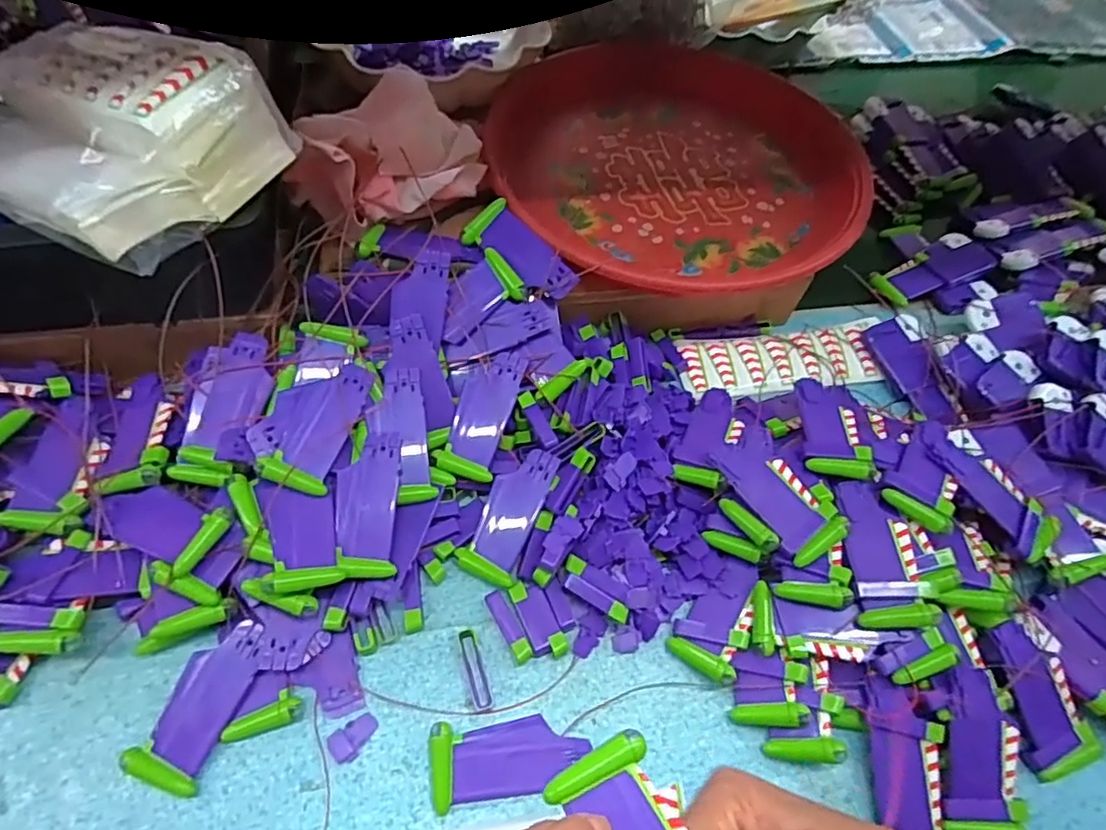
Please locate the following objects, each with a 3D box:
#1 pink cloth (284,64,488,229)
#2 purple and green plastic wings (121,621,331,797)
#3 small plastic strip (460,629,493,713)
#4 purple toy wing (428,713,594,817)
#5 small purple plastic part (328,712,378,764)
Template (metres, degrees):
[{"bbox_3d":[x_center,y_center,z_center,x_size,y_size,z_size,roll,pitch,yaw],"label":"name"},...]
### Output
[{"bbox_3d":[-0.118,-0.189,0.436,0.130,0.067,0.069,-28,65,-19],"label":"pink cloth"},{"bbox_3d":[-0.185,0.156,0.344,0.049,0.020,0.105,33,61,16],"label":"purple and green plastic wings"},{"bbox_3d":[-0.046,0.152,0.367,0.011,0.007,0.046,-14,60,-13],"label":"small plastic strip"},{"bbox_3d":[-0.024,0.190,0.343,0.086,0.010,0.041,-8,59,-9],"label":"purple toy wing"},{"bbox_3d":[-0.112,0.182,0.344,0.027,0.004,0.018,-30,65,-21],"label":"small purple plastic part"}]

